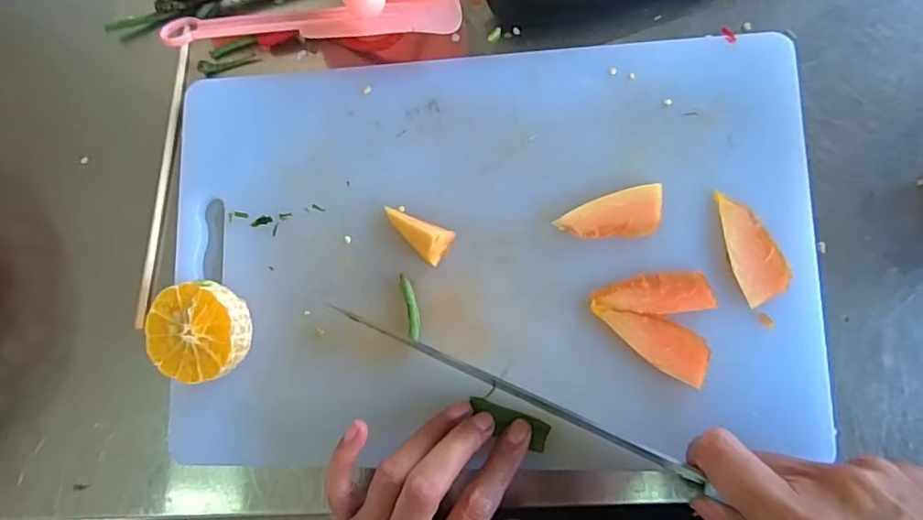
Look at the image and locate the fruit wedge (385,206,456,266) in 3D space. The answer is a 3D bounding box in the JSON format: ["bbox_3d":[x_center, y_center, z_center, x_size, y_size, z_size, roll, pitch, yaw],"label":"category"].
[{"bbox_3d":[-0.026,-0.016,0.294,0.041,0.015,0.020,32,88,8],"label":"fruit wedge"}]

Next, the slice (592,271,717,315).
[{"bbox_3d":[0.099,0.017,0.275,0.058,0.005,0.020,-4,84,6],"label":"slice"}]

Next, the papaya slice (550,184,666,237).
[{"bbox_3d":[0.078,-0.025,0.284,0.054,0.005,0.026,-4,84,6],"label":"papaya slice"}]

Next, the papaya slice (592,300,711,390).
[{"bbox_3d":[0.096,0.039,0.272,0.061,0.007,0.024,28,88,8],"label":"papaya slice"}]

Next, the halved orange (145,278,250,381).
[{"bbox_3d":[-0.141,0.039,0.296,0.051,0.030,0.051,2,84,6],"label":"halved orange"}]

